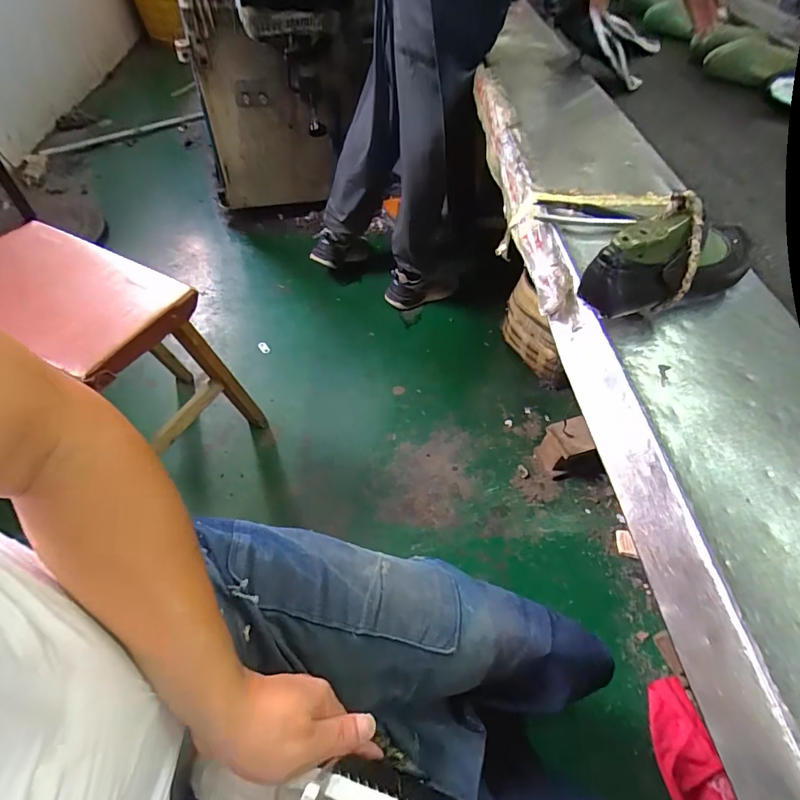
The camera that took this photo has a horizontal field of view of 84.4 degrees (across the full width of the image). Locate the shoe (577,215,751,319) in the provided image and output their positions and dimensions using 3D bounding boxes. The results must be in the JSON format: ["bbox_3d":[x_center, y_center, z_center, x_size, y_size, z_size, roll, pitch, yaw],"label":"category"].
[{"bbox_3d":[0.296,-0.145,0.457,0.231,0.091,0.062,-19,57,-18],"label":"shoe"}]

